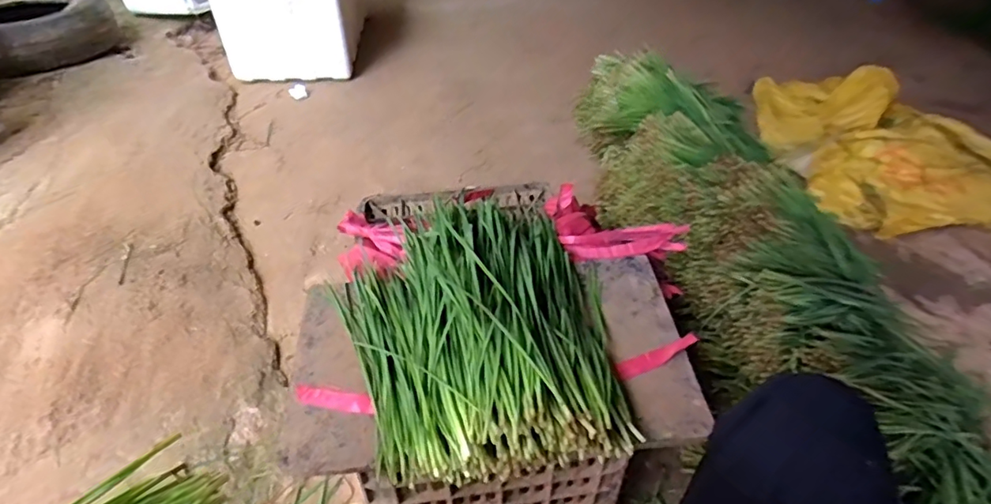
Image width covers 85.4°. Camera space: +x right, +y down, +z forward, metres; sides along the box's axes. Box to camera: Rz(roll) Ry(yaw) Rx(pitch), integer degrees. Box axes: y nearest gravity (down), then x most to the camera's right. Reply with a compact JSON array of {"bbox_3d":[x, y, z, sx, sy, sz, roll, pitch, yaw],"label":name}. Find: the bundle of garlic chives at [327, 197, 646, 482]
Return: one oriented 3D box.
[{"bbox_3d":[-0.018,0.073,0.624,0.307,0.096,0.348,-6,41,-10],"label":"bundle of garlic chives"}]

